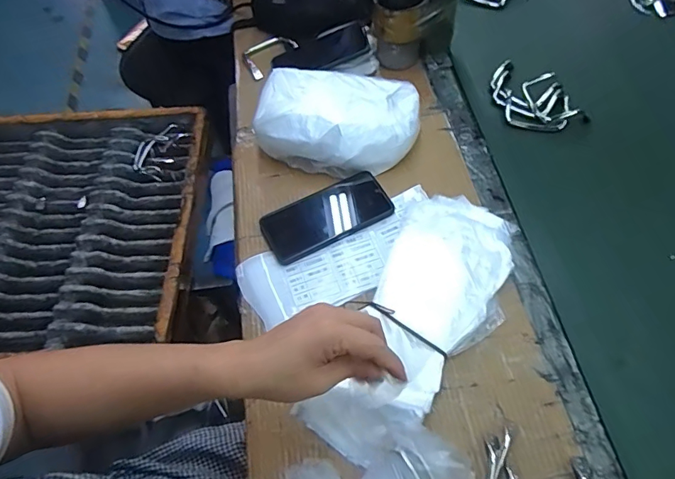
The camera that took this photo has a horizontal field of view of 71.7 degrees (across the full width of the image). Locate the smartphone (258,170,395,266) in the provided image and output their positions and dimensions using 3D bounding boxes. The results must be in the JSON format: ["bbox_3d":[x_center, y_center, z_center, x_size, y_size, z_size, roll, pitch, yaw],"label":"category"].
[{"bbox_3d":[-0.013,-0.033,0.609,0.167,0.012,0.080,-24,61,-11],"label":"smartphone"}]

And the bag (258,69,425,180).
[{"bbox_3d":[0.000,-0.162,0.644,0.210,0.073,0.130,7,60,7],"label":"bag"}]

